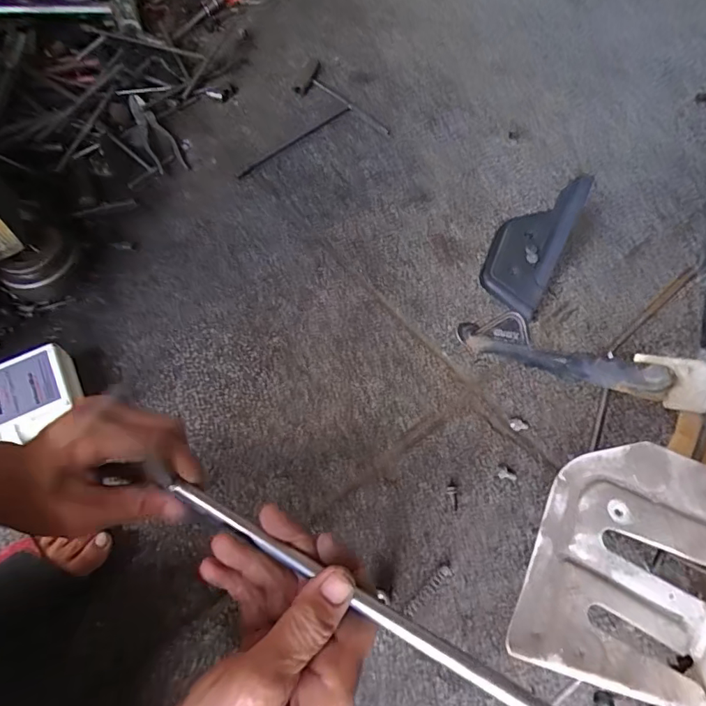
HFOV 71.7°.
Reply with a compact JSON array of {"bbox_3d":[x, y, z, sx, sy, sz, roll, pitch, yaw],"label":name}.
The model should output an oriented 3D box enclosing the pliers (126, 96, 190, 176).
[{"bbox_3d":[-0.360,-0.382,0.867,0.060,0.028,0.188,-33,68,-17],"label":"pliers"}]

